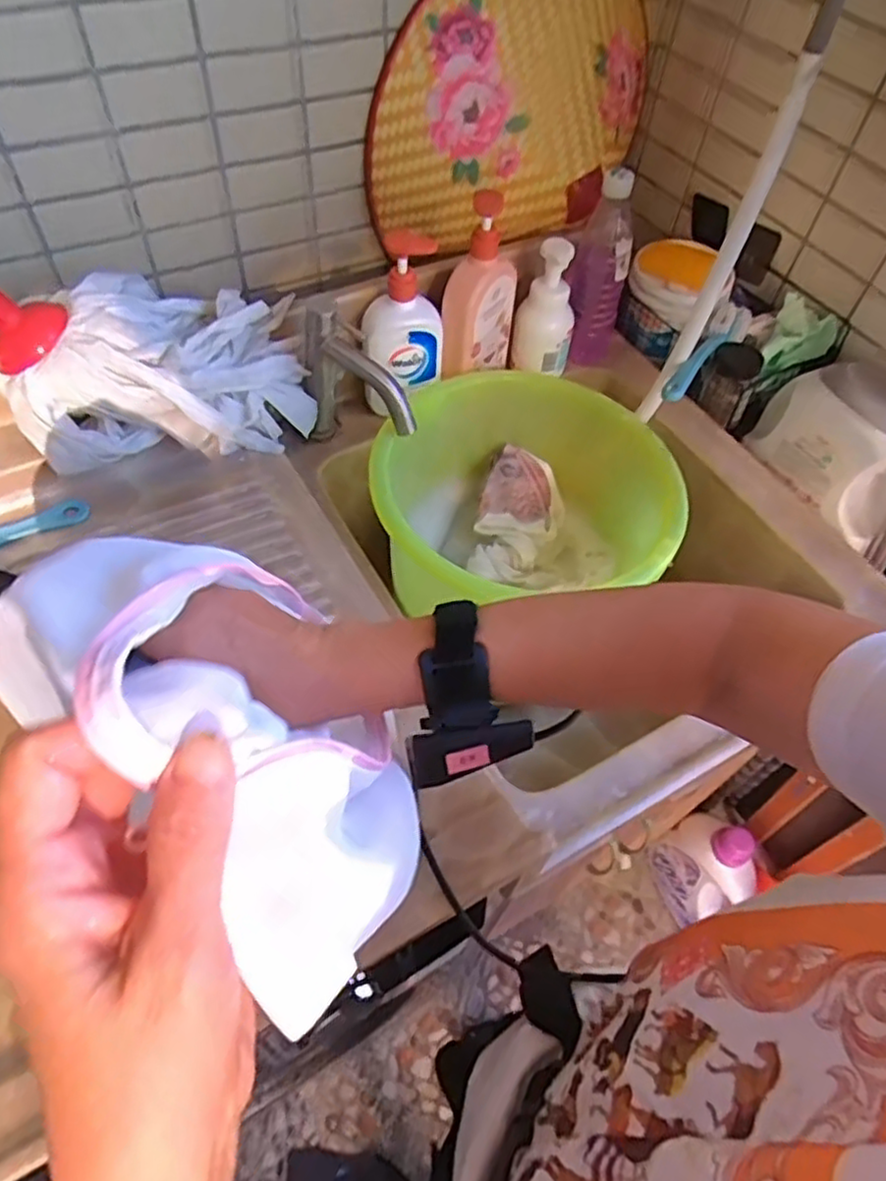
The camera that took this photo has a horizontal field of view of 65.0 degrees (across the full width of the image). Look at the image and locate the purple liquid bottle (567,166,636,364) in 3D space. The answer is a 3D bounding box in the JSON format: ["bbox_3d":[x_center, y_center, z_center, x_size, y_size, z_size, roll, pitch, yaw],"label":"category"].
[{"bbox_3d":[0.192,-0.400,0.857,0.067,0.210,0.085,7,55,0],"label":"purple liquid bottle"}]

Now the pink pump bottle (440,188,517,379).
[{"bbox_3d":[0.042,-0.334,0.789,0.060,0.187,0.103,23,56,11],"label":"pink pump bottle"}]

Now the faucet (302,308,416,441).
[{"bbox_3d":[-0.095,-0.206,0.745,0.054,0.163,0.149,-32,63,-24],"label":"faucet"}]

